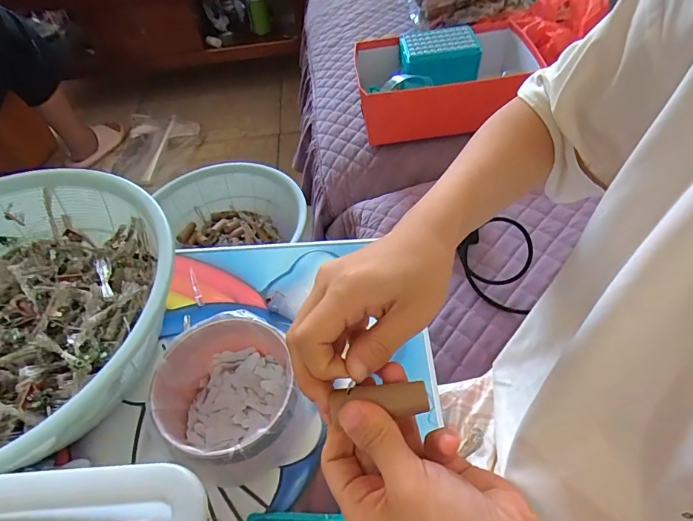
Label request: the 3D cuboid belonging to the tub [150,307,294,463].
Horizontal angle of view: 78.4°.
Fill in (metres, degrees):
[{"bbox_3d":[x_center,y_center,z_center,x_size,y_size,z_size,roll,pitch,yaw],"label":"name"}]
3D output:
[{"bbox_3d":[-0.092,0.115,0.361,0.113,0.075,0.111,-3,50,4],"label":"tub"}]

